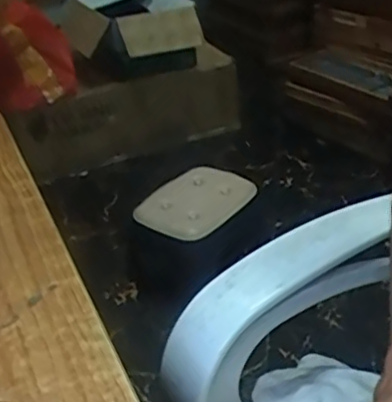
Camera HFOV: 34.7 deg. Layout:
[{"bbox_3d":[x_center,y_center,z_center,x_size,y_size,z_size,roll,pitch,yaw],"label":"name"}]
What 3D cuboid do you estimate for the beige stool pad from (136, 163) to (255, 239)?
[{"bbox_3d":[0.006,-0.004,1.498,0.212,0.039,0.312,20,40,34],"label":"beige stool pad"}]

